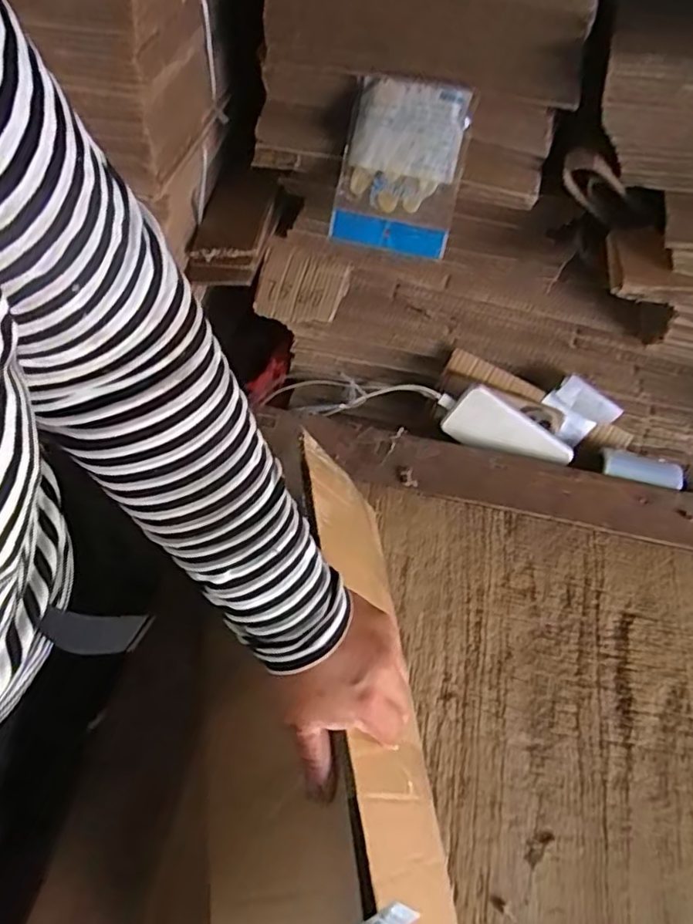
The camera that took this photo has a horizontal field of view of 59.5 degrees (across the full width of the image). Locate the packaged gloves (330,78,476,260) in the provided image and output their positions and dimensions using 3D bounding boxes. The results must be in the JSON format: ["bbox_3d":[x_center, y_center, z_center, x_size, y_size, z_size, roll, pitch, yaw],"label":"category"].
[{"bbox_3d":[0.062,-0.340,0.708,0.143,0.178,0.032,17,27,12],"label":"packaged gloves"}]

